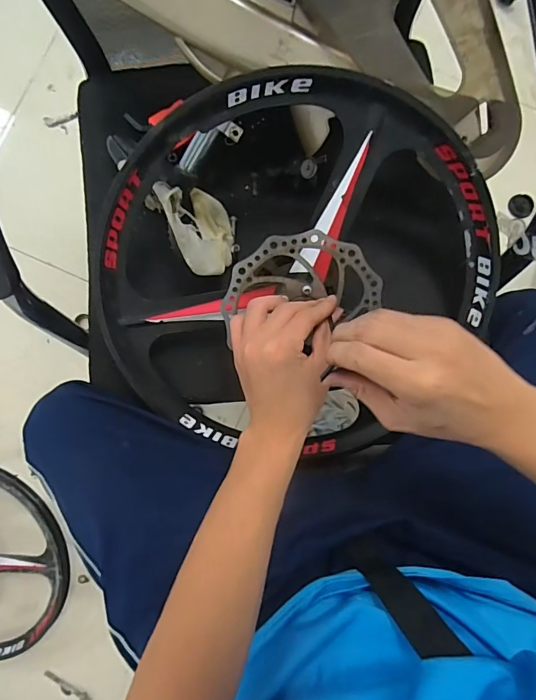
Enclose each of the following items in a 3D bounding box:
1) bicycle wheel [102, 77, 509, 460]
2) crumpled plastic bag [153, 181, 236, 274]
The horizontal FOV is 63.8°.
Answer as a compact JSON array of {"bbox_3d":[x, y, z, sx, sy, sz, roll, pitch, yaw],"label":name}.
[{"bbox_3d":[0.023,-0.057,0.434,0.377,0.057,0.399,-1,113,-2],"label":"bicycle wheel"},{"bbox_3d":[-0.080,-0.138,0.492,0.036,0.114,0.106,-29,104,27],"label":"crumpled plastic bag"}]

